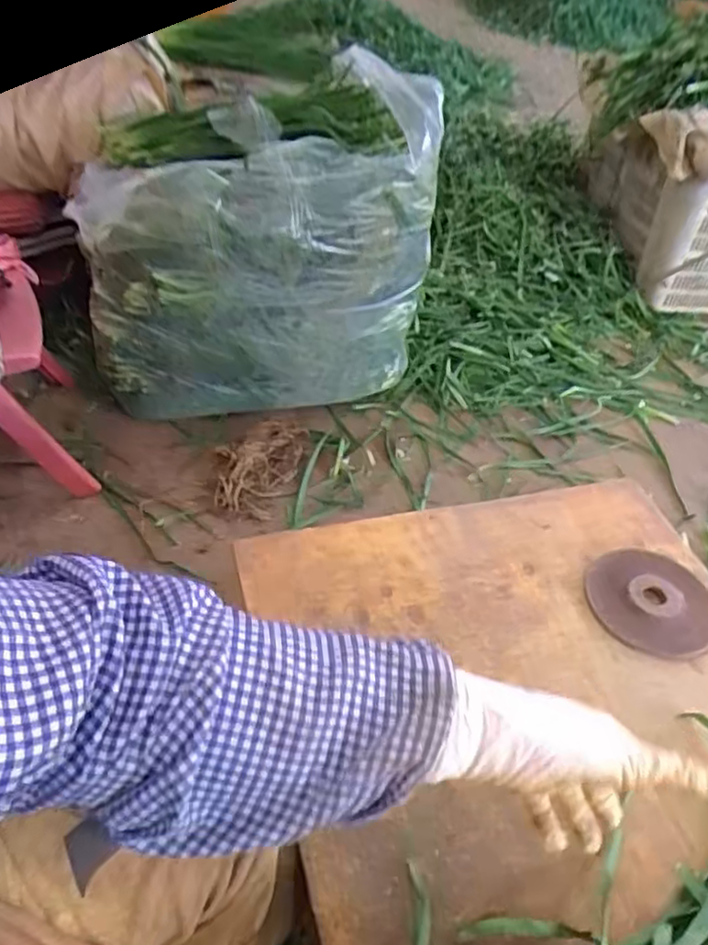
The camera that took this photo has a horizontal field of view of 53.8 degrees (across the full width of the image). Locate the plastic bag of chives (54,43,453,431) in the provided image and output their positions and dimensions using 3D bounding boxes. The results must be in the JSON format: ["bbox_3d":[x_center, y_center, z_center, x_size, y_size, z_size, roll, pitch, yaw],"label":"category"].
[{"bbox_3d":[-0.182,-0.413,1.269,0.570,0.487,0.432,-3,44,-10],"label":"plastic bag of chives"}]

